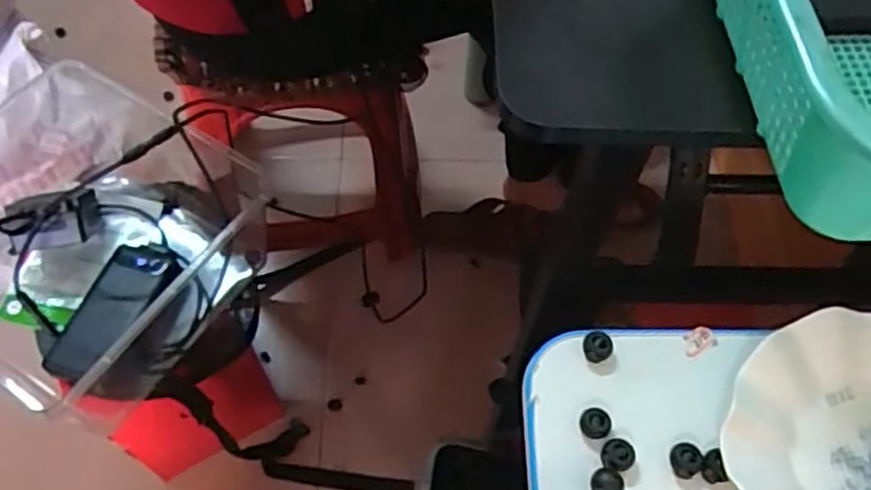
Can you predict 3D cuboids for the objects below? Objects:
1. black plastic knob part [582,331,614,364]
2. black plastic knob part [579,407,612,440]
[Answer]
[{"bbox_3d":[0.099,0.063,0.441,0.017,0.014,0.019,33,64,16],"label":"black plastic knob part"},{"bbox_3d":[0.092,0.103,0.417,0.017,0.010,0.017,1,60,-1],"label":"black plastic knob part"}]

